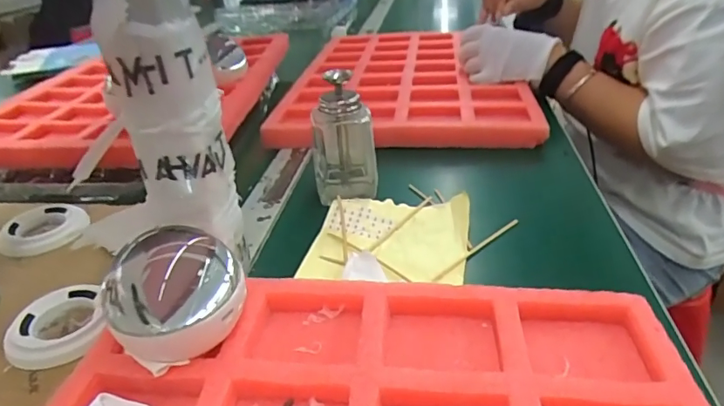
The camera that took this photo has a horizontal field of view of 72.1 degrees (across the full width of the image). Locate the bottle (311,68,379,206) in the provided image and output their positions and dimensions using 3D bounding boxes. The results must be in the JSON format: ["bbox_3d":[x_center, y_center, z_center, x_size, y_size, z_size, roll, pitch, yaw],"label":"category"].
[{"bbox_3d":[-0.018,-0.068,0.477,0.059,0.116,0.065,-5,29,-4],"label":"bottle"}]

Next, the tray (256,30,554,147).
[{"bbox_3d":[0.070,-0.202,0.776,0.330,0.032,0.474,0,30,7],"label":"tray"}]

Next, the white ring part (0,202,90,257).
[{"bbox_3d":[-0.283,0.022,0.444,0.070,0.012,0.072,-7,29,-8],"label":"white ring part"}]

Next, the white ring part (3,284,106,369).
[{"bbox_3d":[-0.204,0.080,0.331,0.058,0.012,0.063,-18,32,-26],"label":"white ring part"}]

